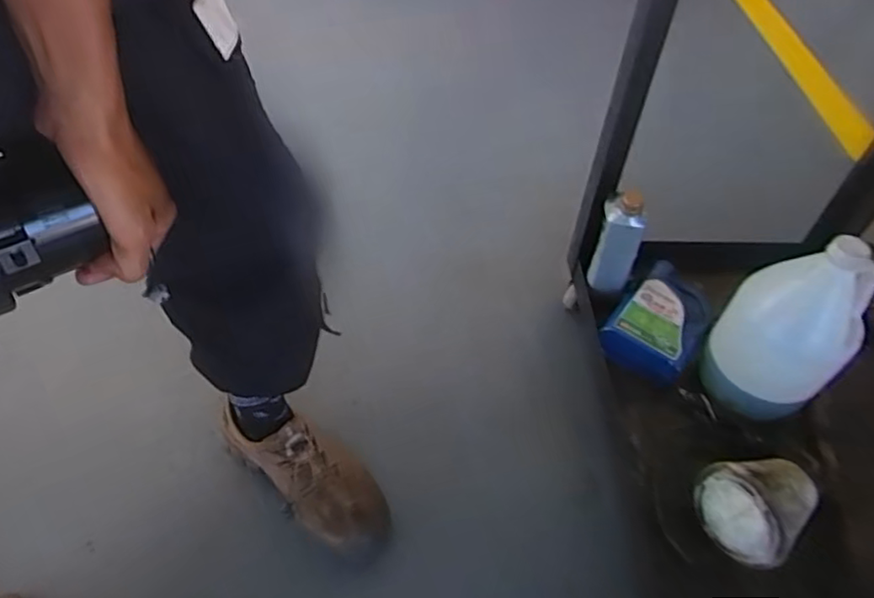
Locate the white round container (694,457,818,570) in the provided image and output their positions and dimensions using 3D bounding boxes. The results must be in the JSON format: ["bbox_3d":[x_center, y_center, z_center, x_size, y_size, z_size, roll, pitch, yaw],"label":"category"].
[{"bbox_3d":[0.423,0.263,0.811,0.129,0.113,0.125,-19,54,-20],"label":"white round container"}]

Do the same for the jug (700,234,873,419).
[{"bbox_3d":[0.493,0.041,0.877,0.145,0.310,0.164,-33,59,-28],"label":"jug"}]

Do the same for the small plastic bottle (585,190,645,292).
[{"bbox_3d":[0.277,-0.083,0.969,0.072,0.196,0.050,24,52,15],"label":"small plastic bottle"}]

